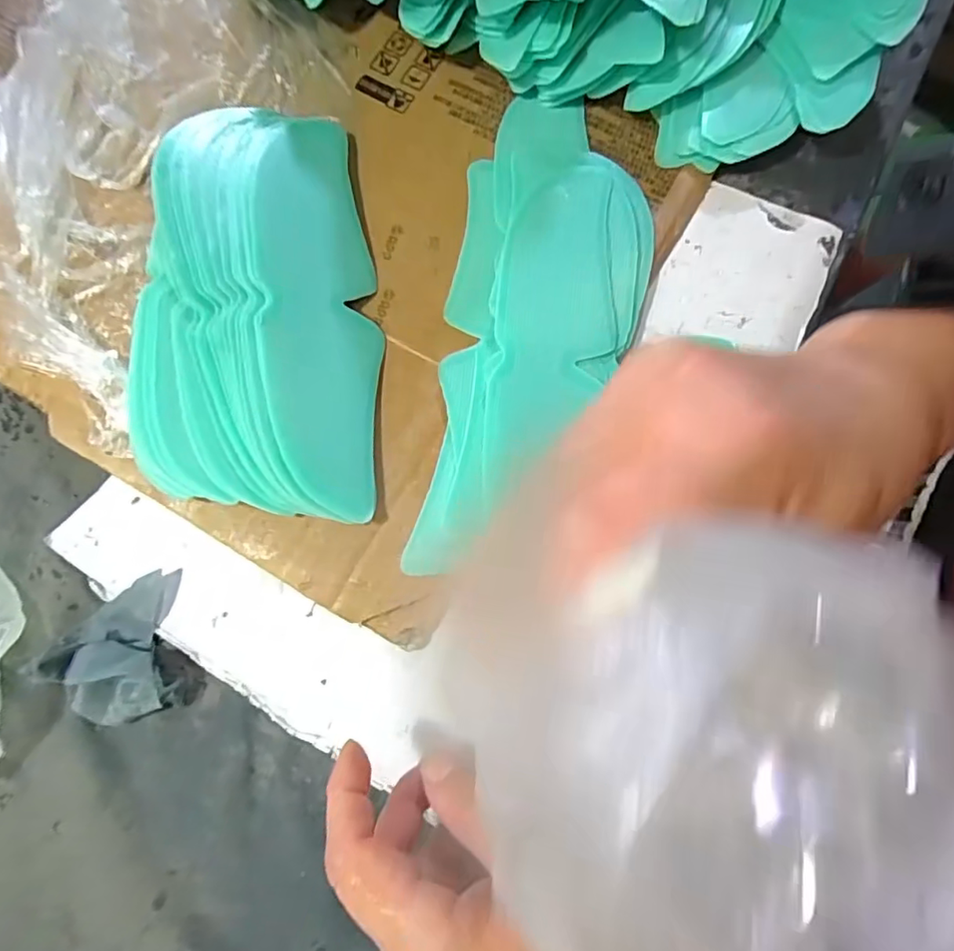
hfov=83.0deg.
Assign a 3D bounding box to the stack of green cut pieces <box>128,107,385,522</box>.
[{"bbox_3d":[-0.116,-0.095,0.290,0.123,0.034,0.228,-1,77,1],"label":"stack of green cut pieces"}]

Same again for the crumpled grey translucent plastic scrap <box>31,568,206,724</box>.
[{"bbox_3d":[-0.176,0.089,0.267,0.063,0.019,0.064,-23,78,-4],"label":"crumpled grey translucent plastic scrap"}]

